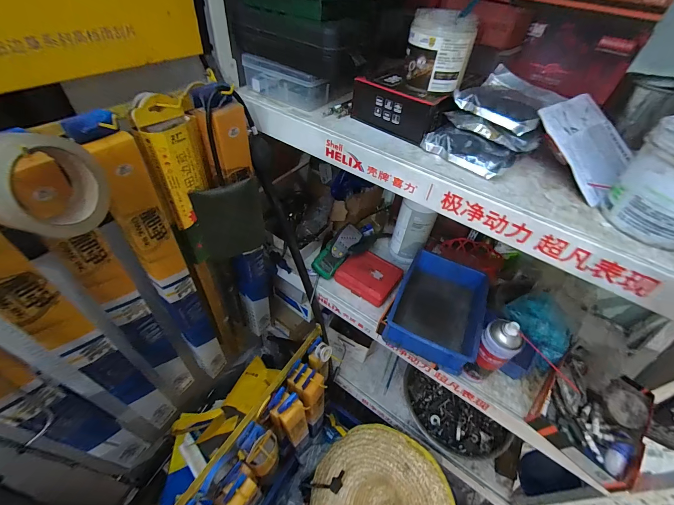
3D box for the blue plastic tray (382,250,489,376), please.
[{"bbox_3d":[0.226,0.118,0.671,0.172,0.084,0.247,23,48,14],"label":"blue plastic tray"}]

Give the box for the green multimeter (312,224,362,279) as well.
[{"bbox_3d":[0.004,-0.007,0.813,0.064,0.036,0.173,30,64,20],"label":"green multimeter"}]

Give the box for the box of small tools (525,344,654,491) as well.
[{"bbox_3d":[0.507,0.307,0.590,0.221,0.067,0.166,-32,58,-31],"label":"box of small tools"}]

